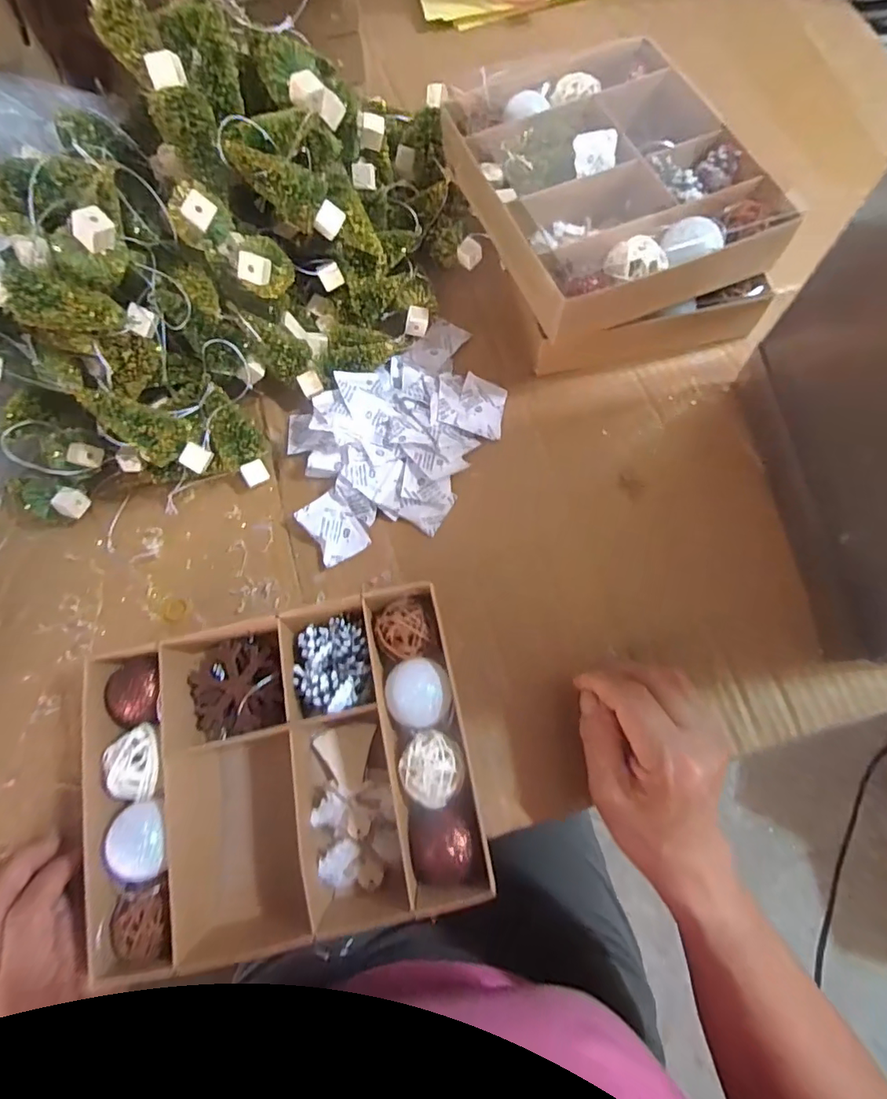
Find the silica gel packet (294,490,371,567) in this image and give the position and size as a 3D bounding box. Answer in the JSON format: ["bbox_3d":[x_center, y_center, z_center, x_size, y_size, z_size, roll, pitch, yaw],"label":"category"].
[{"bbox_3d":[-0.077,-0.015,0.357,0.033,0.013,0.048,-32,75,-7],"label":"silica gel packet"}]

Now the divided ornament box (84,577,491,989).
[{"bbox_3d":[-0.090,0.126,0.299,0.208,0.045,0.169,-15,74,-2],"label":"divided ornament box"}]

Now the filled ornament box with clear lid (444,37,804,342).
[{"bbox_3d":[0.111,-0.257,0.360,0.175,0.043,0.234,-18,74,-3],"label":"filled ornament box with clear lid"}]

